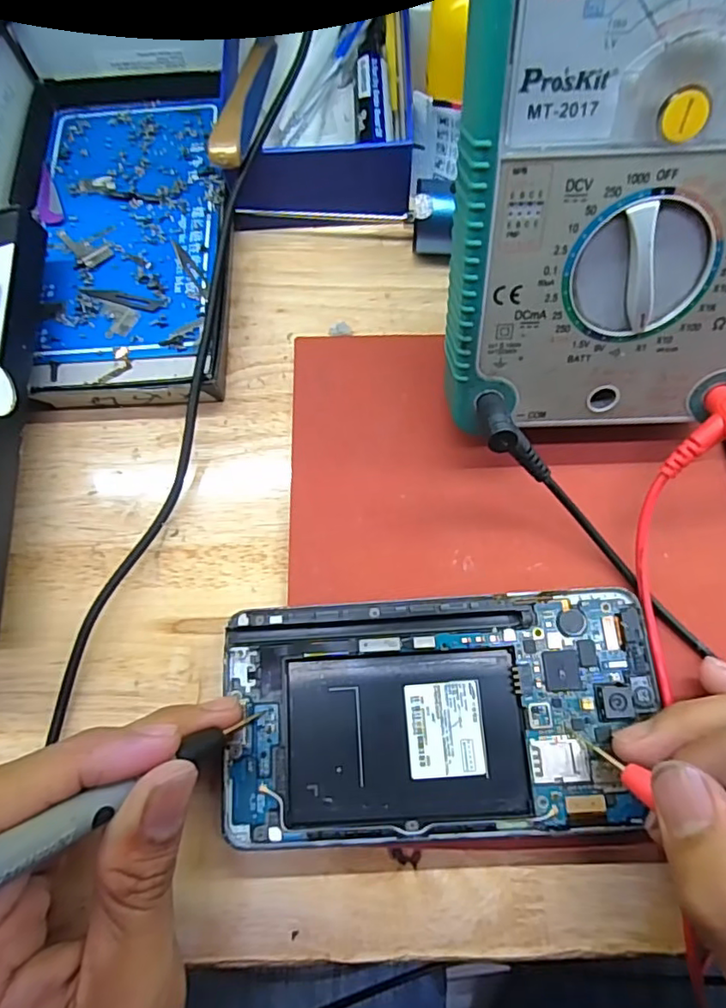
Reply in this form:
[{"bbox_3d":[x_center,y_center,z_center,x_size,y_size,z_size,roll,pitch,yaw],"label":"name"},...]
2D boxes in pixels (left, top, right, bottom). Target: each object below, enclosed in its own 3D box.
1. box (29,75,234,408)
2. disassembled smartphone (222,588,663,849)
[{"bbox_3d":[-0.109,-0.130,0.266,0.088,0.023,0.182,-5,75,0],"label":"box"},{"bbox_3d":[0.026,0.071,0.198,0.145,0.006,0.076,-4,75,1],"label":"disassembled smartphone"}]

